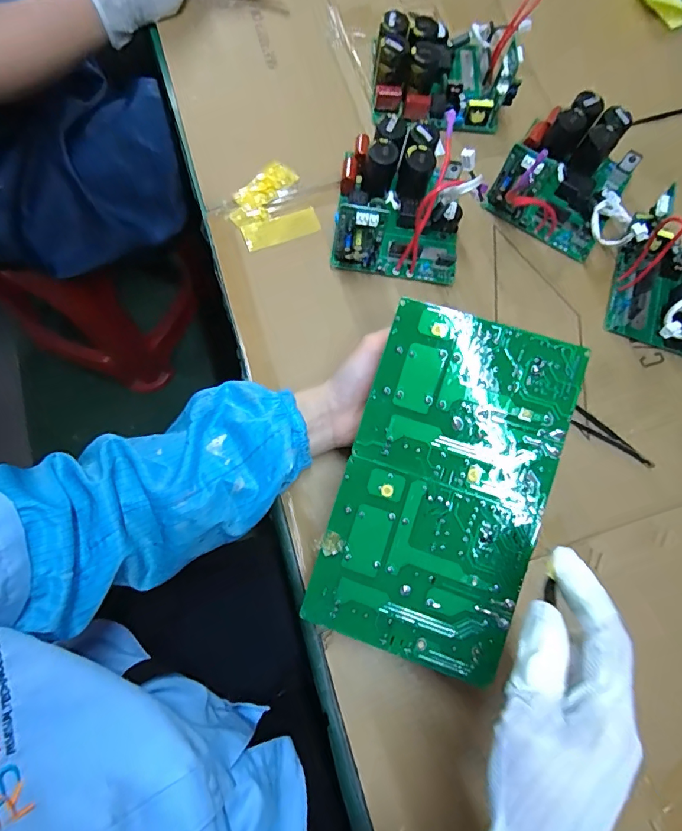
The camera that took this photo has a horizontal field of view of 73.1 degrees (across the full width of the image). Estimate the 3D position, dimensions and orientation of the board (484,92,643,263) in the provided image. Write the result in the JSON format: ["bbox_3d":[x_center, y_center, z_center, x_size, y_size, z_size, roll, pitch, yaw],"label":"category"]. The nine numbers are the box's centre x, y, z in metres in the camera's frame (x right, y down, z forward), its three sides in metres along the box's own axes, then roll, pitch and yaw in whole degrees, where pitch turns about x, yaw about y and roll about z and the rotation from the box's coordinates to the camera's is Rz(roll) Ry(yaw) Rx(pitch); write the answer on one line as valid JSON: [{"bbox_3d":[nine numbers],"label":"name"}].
[{"bbox_3d":[0.230,-0.243,0.459,0.130,0.061,0.147,24,75,4],"label":"board"}]

